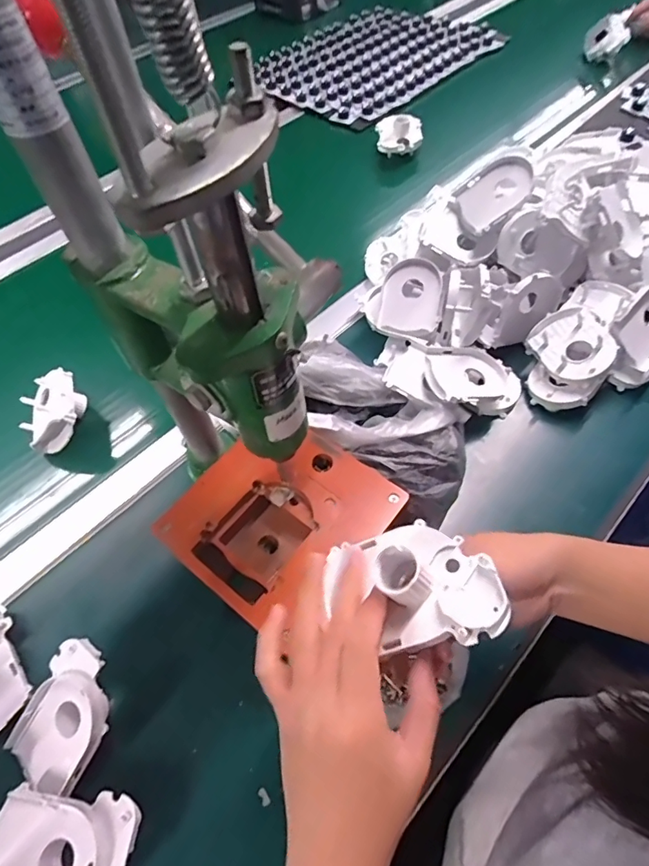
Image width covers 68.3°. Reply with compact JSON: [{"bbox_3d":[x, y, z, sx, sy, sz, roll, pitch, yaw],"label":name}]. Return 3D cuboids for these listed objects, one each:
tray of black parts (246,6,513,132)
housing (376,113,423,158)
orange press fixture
[{"bbox_3d":[0.090,-0.776,0.983,0.348,0.034,0.441,36,67,24],"label":"tray of black parts"},{"bbox_3d":[0.122,-0.486,0.773,0.071,0.038,0.063,-1,57,4],"label":"housing"},{"bbox_3d":[-0.034,0.073,0.398,0.152,0.037,0.157,37,67,24],"label":"orange press fixture"}]

